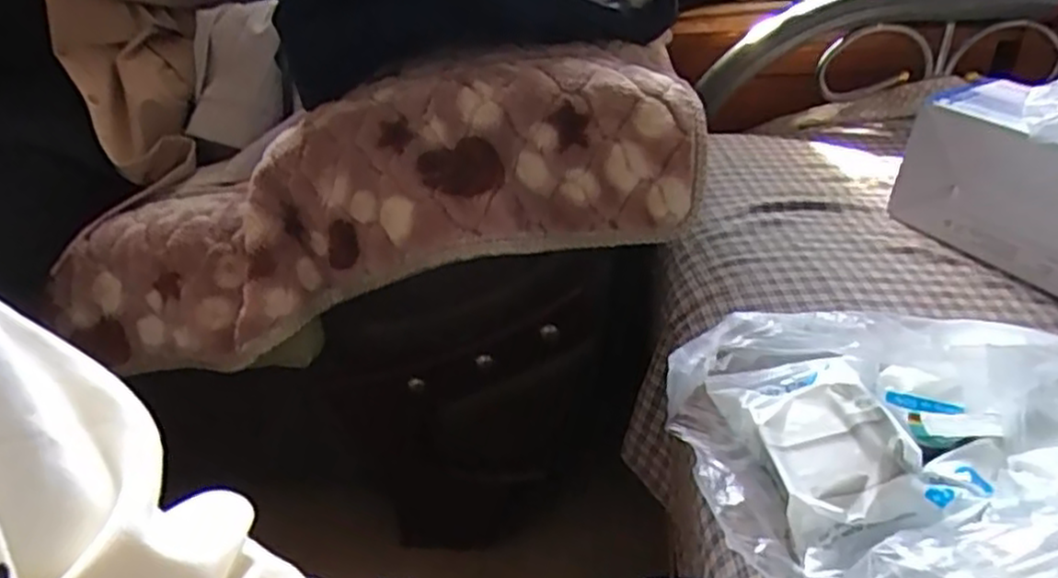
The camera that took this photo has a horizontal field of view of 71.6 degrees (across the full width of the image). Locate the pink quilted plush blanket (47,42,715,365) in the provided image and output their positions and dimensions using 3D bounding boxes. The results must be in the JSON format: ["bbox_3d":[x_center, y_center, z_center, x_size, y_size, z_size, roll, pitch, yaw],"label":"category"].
[{"bbox_3d":[-0.142,-0.080,0.656,0.577,0.164,0.186,-16,30,12],"label":"pink quilted plush blanket"}]

